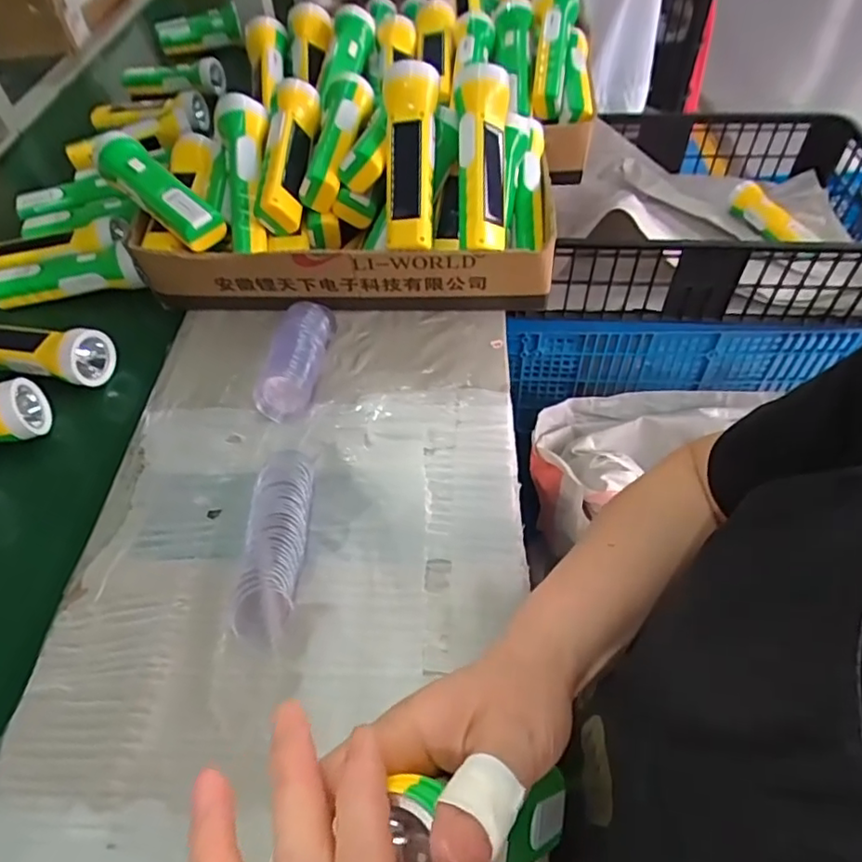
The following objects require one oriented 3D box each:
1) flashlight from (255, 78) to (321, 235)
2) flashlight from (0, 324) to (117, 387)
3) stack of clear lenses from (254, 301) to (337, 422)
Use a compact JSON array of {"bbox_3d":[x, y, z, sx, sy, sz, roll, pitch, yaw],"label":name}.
[{"bbox_3d":[-0.141,-0.278,0.586,0.044,0.052,0.171,1,66,5],"label":"flashlight"},{"bbox_3d":[-0.395,-0.074,0.576,0.169,0.047,0.057,10,54,11],"label":"flashlight"},{"bbox_3d":[-0.125,-0.072,0.551,0.049,0.038,0.131,5,53,8],"label":"stack of clear lenses"}]

